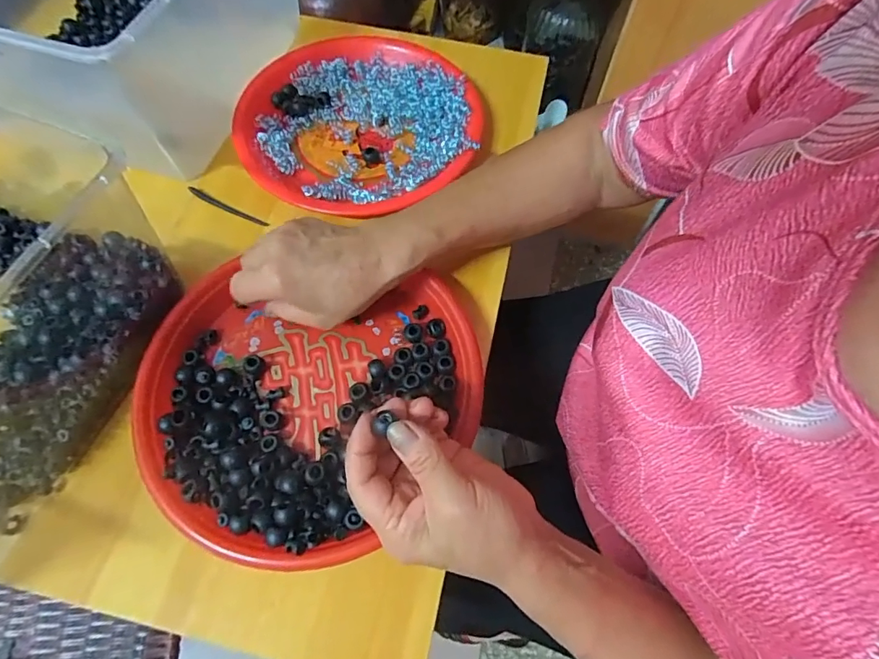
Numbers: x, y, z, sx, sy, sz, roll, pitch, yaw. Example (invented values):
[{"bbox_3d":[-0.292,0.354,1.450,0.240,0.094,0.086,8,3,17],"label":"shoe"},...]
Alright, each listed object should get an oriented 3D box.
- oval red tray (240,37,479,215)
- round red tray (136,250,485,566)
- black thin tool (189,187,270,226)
[{"bbox_3d":[-0.076,-0.202,0.451,0.223,0.027,0.214,-29,72,-11],"label":"oval red tray"},{"bbox_3d":[-0.091,0.053,0.337,0.231,0.037,0.204,3,69,1],"label":"round red tray"},{"bbox_3d":[-0.190,-0.110,0.424,0.083,0.010,0.007,27,72,10],"label":"black thin tool"}]

